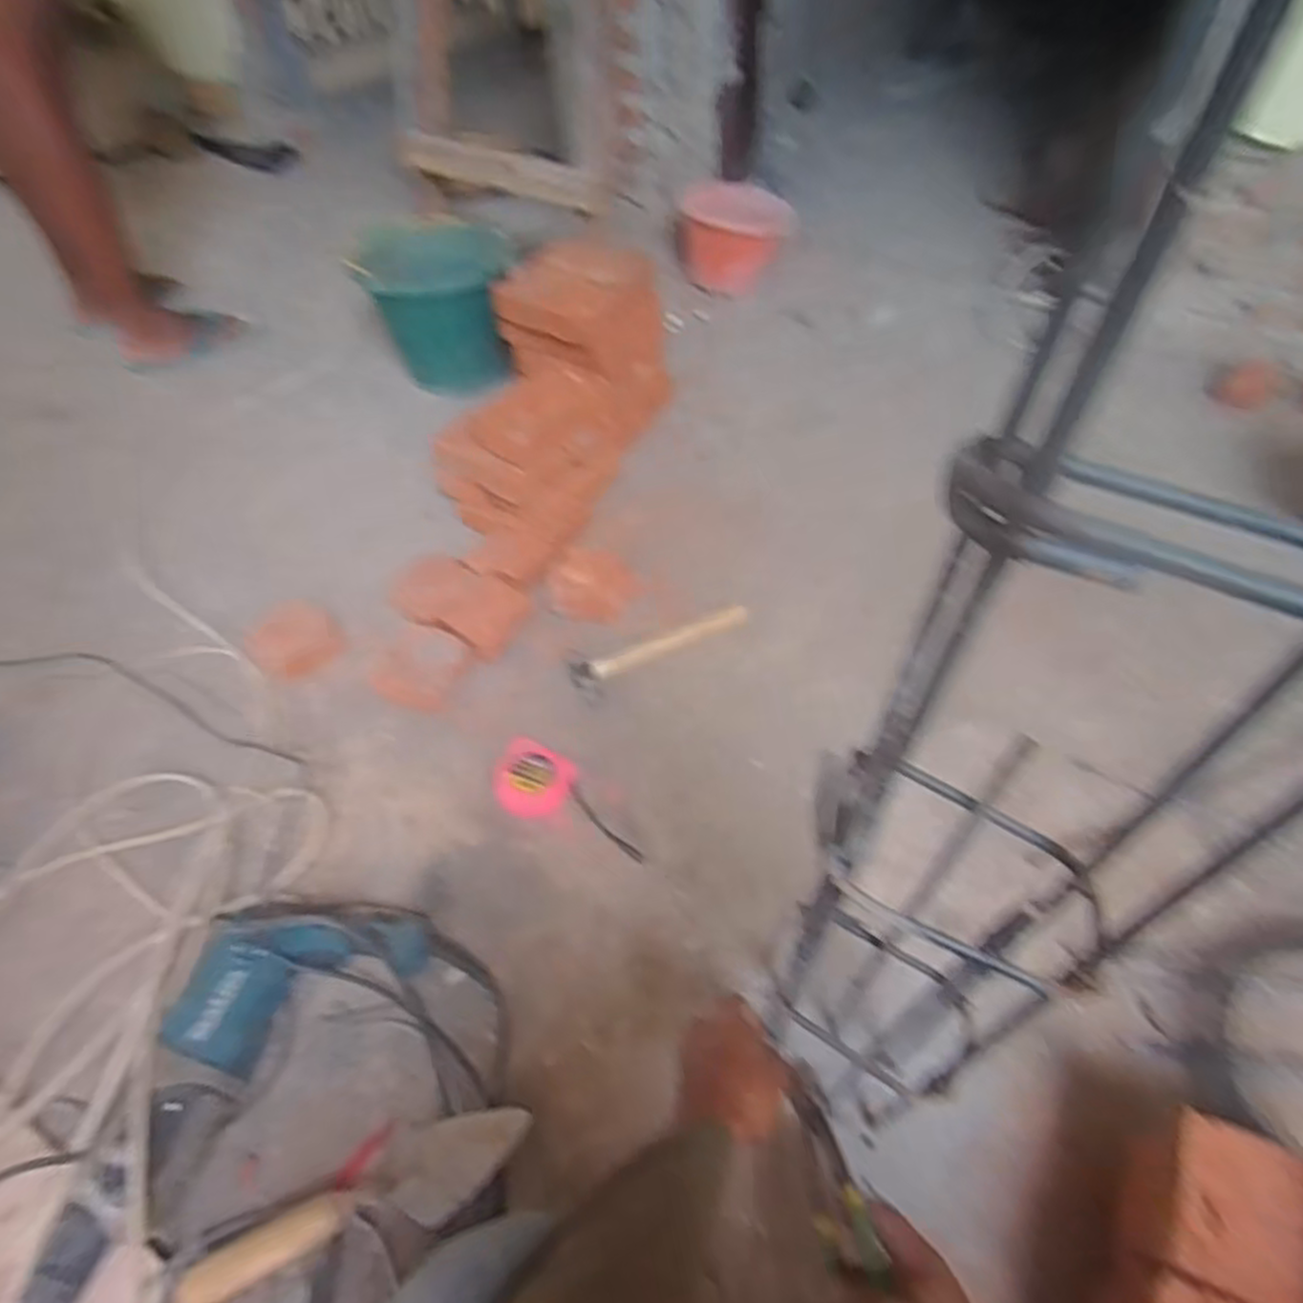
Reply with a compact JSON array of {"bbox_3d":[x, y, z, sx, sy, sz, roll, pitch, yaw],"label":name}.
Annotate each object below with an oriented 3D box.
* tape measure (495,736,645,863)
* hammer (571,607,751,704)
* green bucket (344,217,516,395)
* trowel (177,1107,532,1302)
[{"bbox_3d":[-0.093,0.168,0.883,0.199,0.037,0.090,15,52,14],"label":"tape measure"},{"bbox_3d":[0.012,-0.008,1.036,0.257,0.026,0.065,-24,53,-17],"label":"hammer"},{"bbox_3d":[-0.392,-0.633,1.388,0.288,0.186,0.285,-5,50,-2],"label":"green bucket"},{"bbox_3d":[-0.239,0.457,0.628,0.273,0.045,0.074,-18,52,-13],"label":"trowel"}]

